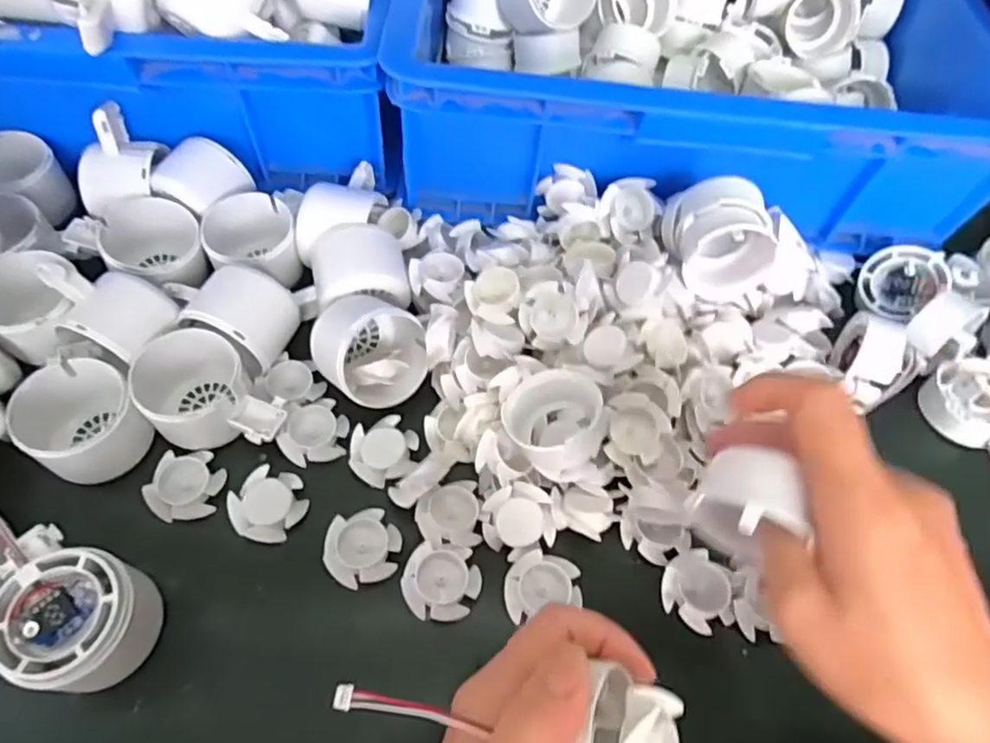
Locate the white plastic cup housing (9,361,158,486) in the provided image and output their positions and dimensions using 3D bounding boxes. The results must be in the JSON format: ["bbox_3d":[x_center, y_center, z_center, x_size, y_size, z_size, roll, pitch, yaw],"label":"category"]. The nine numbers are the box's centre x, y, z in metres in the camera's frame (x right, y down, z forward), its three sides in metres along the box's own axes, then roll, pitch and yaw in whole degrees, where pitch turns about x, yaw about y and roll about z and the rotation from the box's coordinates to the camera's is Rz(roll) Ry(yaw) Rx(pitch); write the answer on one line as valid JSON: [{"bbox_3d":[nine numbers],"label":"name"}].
[{"bbox_3d":[-0.233,0.027,0.363,0.062,0.046,0.057,2,61,-3],"label":"white plastic cup housing"}]

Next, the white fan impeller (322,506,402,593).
[{"bbox_3d":[-0.072,0.096,0.348,0.040,0.010,0.038,2,61,-3],"label":"white fan impeller"}]

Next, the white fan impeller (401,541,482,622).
[{"bbox_3d":[-0.029,0.113,0.340,0.040,0.014,0.037,2,61,-3],"label":"white fan impeller"}]

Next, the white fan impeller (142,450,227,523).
[{"bbox_3d":[-0.177,0.066,0.366,0.037,0.020,0.040,2,61,-3],"label":"white fan impeller"}]

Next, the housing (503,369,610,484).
[{"bbox_3d":[0.032,0.026,0.348,0.056,0.033,0.050,37,65,16],"label":"housing"}]

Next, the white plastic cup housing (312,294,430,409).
[{"bbox_3d":[-0.075,-0.012,0.387,0.063,0.039,0.063,2,61,-3],"label":"white plastic cup housing"}]

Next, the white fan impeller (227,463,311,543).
[{"bbox_3d":[-0.128,0.075,0.359,0.038,0.010,0.040,33,64,14],"label":"white fan impeller"}]

